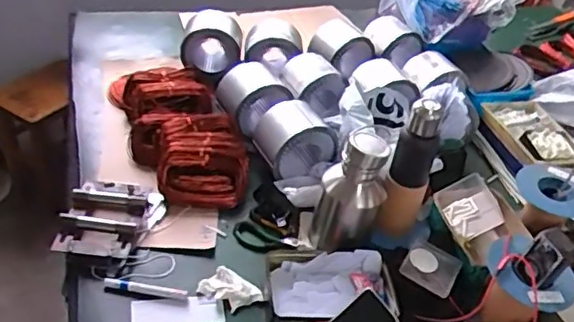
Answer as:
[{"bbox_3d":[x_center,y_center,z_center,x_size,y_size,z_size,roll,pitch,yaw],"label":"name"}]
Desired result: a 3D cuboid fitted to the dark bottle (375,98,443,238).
[{"bbox_3d":[0.224,0.017,1.097,0.086,0.270,0.062,-11,42,-22],"label":"dark bottle"}]

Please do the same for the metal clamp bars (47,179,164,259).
[{"bbox_3d":[-0.328,0.108,1.100,0.166,0.039,0.177,7,39,-1],"label":"metal clamp bars"}]

